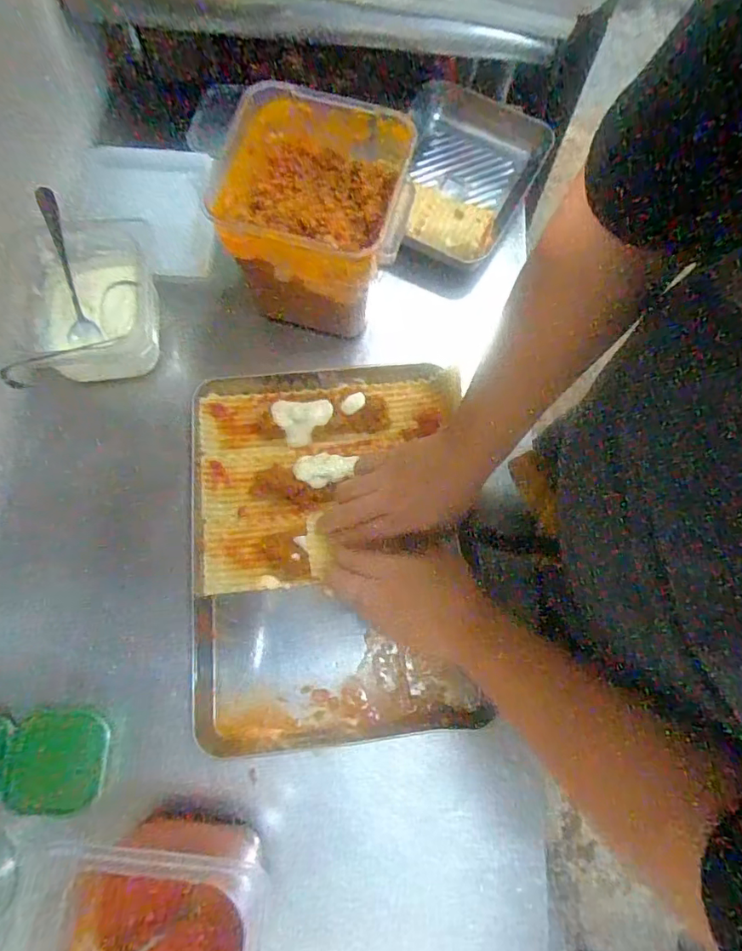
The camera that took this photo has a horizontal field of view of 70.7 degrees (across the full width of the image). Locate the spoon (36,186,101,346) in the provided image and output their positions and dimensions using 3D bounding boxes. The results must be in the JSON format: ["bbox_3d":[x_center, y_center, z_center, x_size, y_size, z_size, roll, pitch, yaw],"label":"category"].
[{"bbox_3d":[-0.343,-0.233,0.593,0.030,0.035,0.161,-5,116,-3],"label":"spoon"}]

